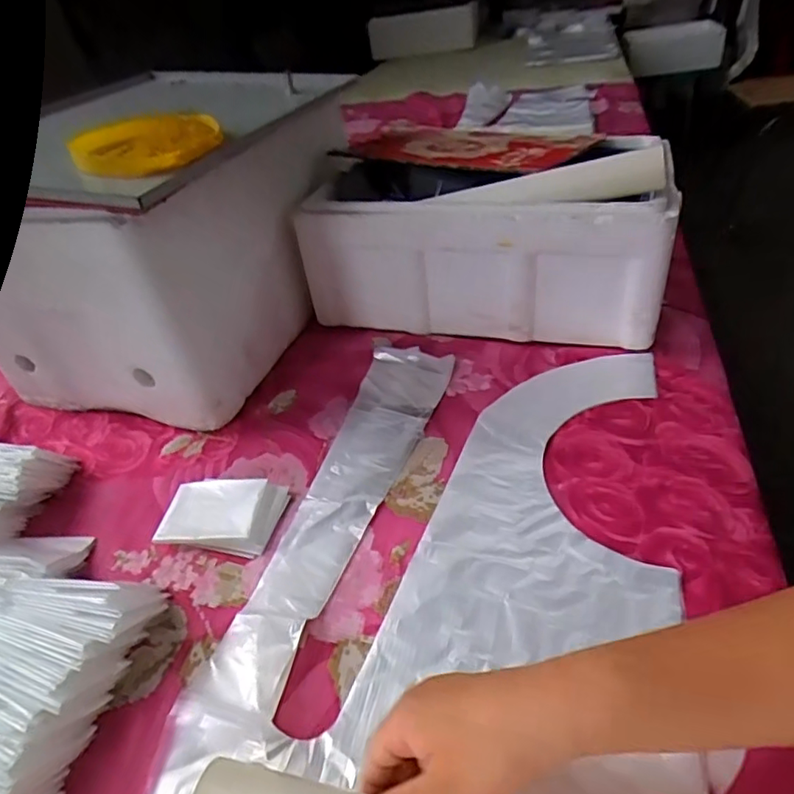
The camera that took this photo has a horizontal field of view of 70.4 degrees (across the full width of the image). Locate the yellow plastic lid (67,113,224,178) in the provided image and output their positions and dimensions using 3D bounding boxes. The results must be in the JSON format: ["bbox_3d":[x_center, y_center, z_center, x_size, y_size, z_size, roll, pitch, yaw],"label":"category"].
[{"bbox_3d":[-0.225,-0.231,0.511,0.127,0.024,0.127,-23,42,-19],"label":"yellow plastic lid"}]

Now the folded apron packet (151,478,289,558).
[{"bbox_3d":[-0.153,0.100,0.490,0.099,0.018,0.067,2,40,10],"label":"folded apron packet"}]

